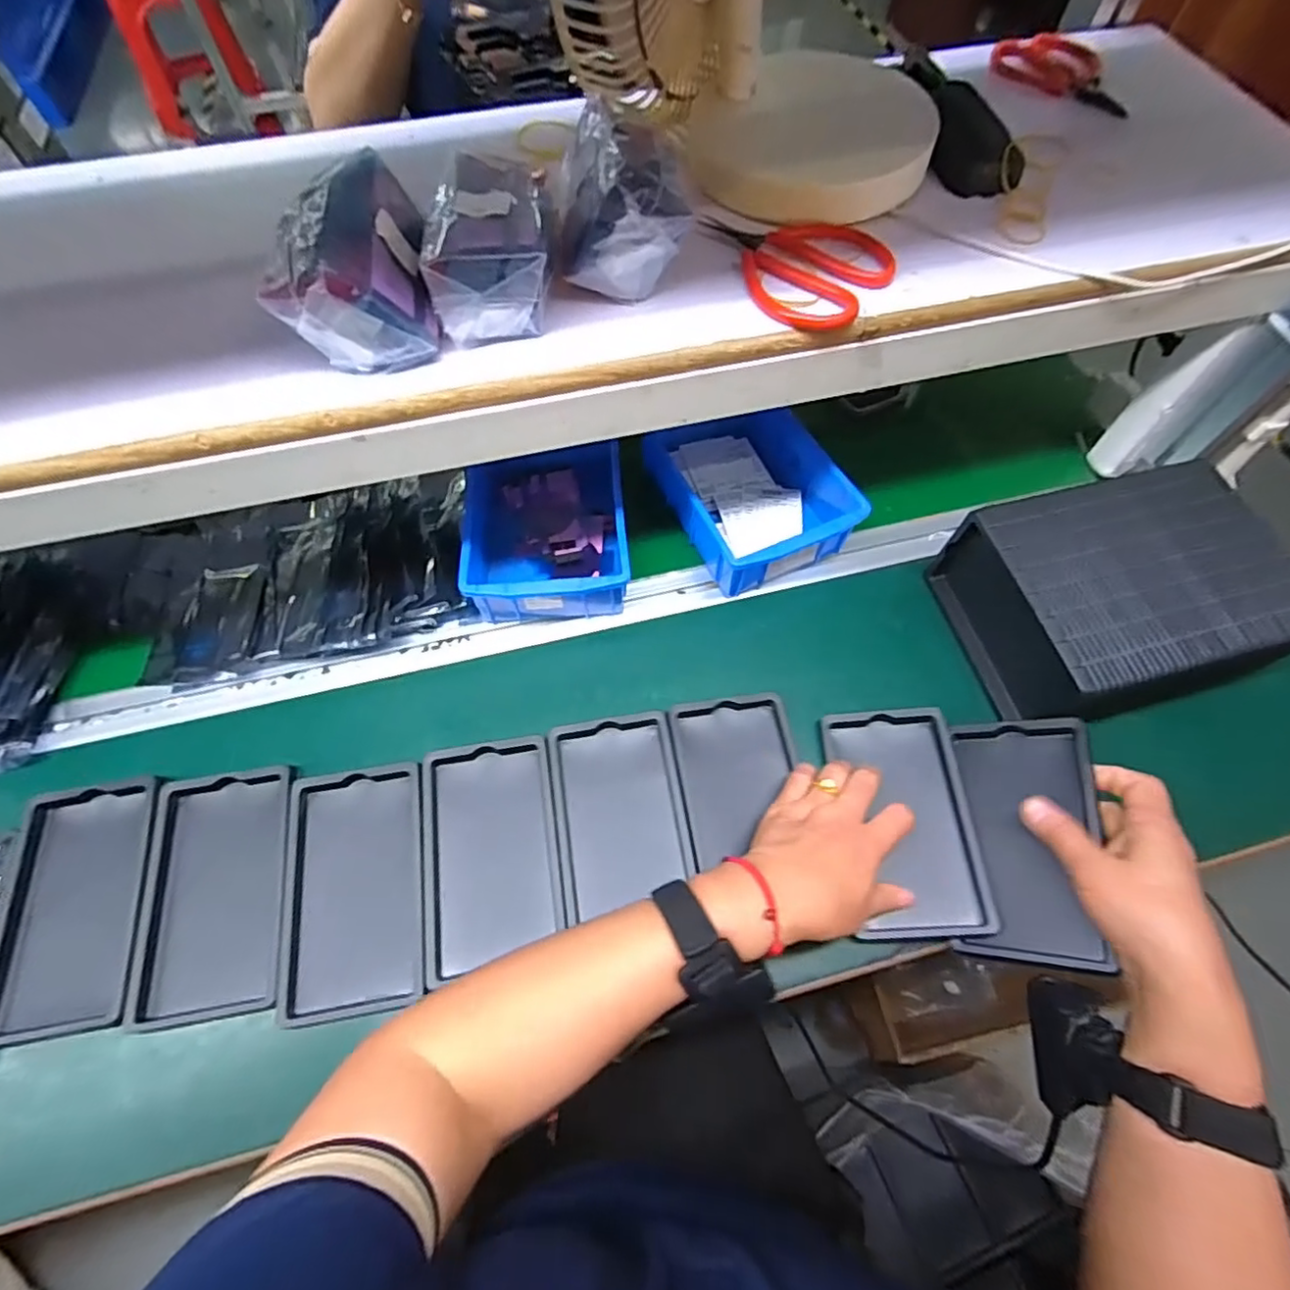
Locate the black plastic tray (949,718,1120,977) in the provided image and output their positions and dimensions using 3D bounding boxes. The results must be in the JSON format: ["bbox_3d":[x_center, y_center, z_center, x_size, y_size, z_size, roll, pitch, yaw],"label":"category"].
[{"bbox_3d":[0.261,0.130,0.427,0.022,0.085,0.160,29,60,-37],"label":"black plastic tray"}]

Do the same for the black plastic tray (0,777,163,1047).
[{"bbox_3d":[-0.394,0.177,0.427,0.099,0.014,0.160,-7,62,-3],"label":"black plastic tray"}]

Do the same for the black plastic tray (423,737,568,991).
[{"bbox_3d":[-0.110,0.148,0.450,0.092,0.020,0.152,-8,62,-4],"label":"black plastic tray"}]

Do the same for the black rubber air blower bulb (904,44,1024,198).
[{"bbox_3d":[0.222,-0.374,0.446,0.040,0.032,0.135,-10,63,-5],"label":"black rubber air blower bulb"}]

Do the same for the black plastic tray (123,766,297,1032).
[{"bbox_3d":[-0.298,0.171,0.437,0.094,0.019,0.160,-8,62,-3],"label":"black plastic tray"}]

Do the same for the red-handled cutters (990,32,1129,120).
[{"bbox_3d":[0.343,-0.467,0.505,0.118,0.016,0.060,36,68,15],"label":"red-handled cutters"}]

